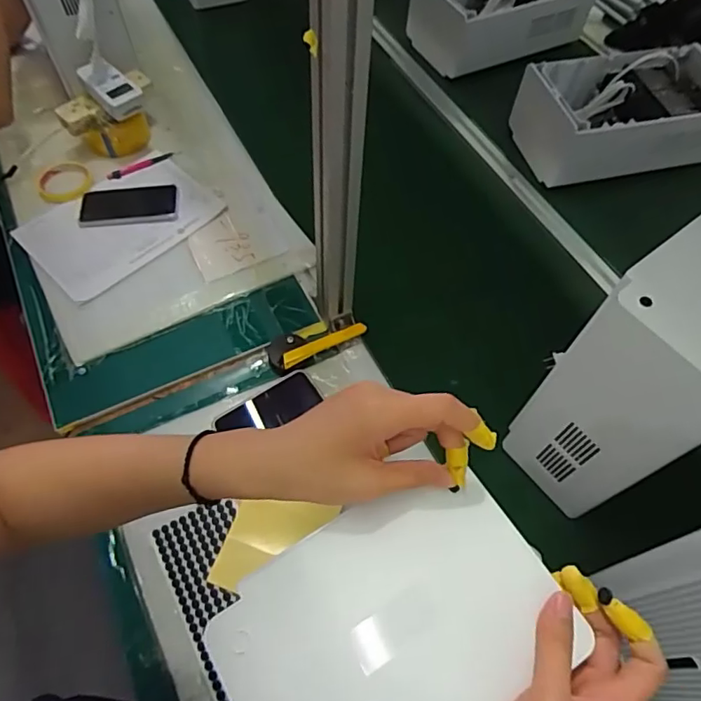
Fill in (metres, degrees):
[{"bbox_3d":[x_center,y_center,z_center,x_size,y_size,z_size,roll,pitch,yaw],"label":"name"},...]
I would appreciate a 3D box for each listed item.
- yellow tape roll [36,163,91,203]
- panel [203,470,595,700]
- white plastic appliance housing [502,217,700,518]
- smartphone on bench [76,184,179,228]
[{"bbox_3d":[-0.505,-0.296,0.966,0.086,0.013,0.087,-10,64,-11],"label":"yellow tape roll"},{"bbox_3d":[0.025,0.164,0.319,0.188,0.018,0.140,-28,65,-18],"label":"panel"},{"bbox_3d":[0.321,0.032,0.607,0.186,0.332,0.140,-34,70,-21],"label":"white plastic appliance housing"},{"bbox_3d":[-0.381,-0.249,0.945,0.168,0.016,0.081,-3,62,-8],"label":"smartphone on bench"}]

